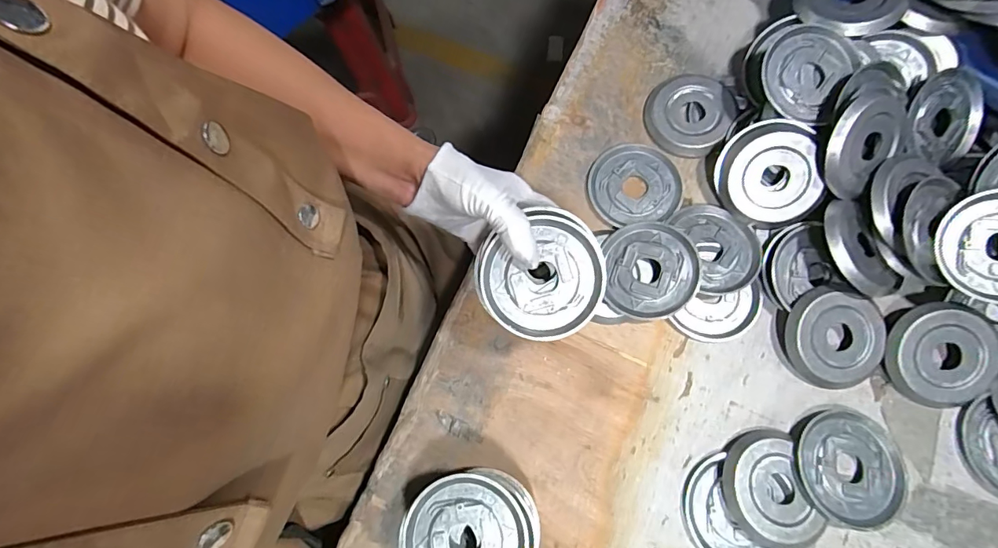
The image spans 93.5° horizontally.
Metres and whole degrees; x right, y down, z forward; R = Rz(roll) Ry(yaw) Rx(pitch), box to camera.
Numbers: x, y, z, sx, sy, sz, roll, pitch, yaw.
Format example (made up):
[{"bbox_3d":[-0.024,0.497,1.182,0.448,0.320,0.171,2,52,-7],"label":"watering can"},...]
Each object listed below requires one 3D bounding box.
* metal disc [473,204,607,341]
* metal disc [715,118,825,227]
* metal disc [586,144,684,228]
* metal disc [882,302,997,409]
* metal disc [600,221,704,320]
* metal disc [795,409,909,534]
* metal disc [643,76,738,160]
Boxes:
[{"bbox_3d":[0.031,0.000,0.330,0.086,0.016,0.087,0,78,1],"label":"metal disc"},{"bbox_3d":[0.229,-0.085,0.400,0.077,0.013,0.086,-6,105,16],"label":"metal disc"},{"bbox_3d":[0.125,-0.083,0.433,0.084,0.006,0.077,0,78,1],"label":"metal disc"},{"bbox_3d":[0.355,0.066,0.377,0.073,0.008,0.081,36,100,10],"label":"metal disc"},{"bbox_3d":[0.129,-0.003,0.403,0.081,0.008,0.083,-3,77,13],"label":"metal disc"},{"bbox_3d":[0.276,0.152,0.368,0.085,0.014,0.086,0,78,1],"label":"metal disc"},{"bbox_3d":[0.179,-0.152,0.444,0.075,0.014,0.084,30,80,7],"label":"metal disc"}]

